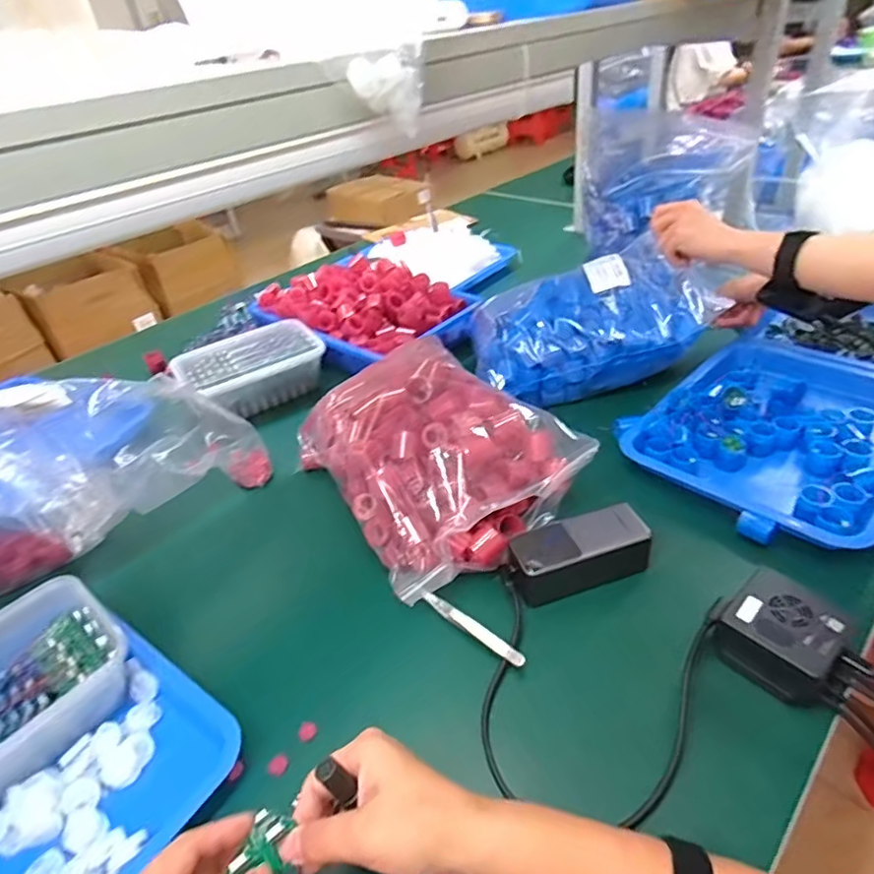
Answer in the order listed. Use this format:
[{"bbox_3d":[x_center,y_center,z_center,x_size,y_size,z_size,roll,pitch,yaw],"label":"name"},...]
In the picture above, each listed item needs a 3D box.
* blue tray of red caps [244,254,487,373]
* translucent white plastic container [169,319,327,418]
[{"bbox_3d":[-0.131,-0.235,0.986,0.346,0.092,0.255,28,49,36],"label":"blue tray of red caps"},{"bbox_3d":[-0.283,-0.102,0.885,0.205,0.072,0.127,-27,42,-24],"label":"translucent white plastic container"}]

